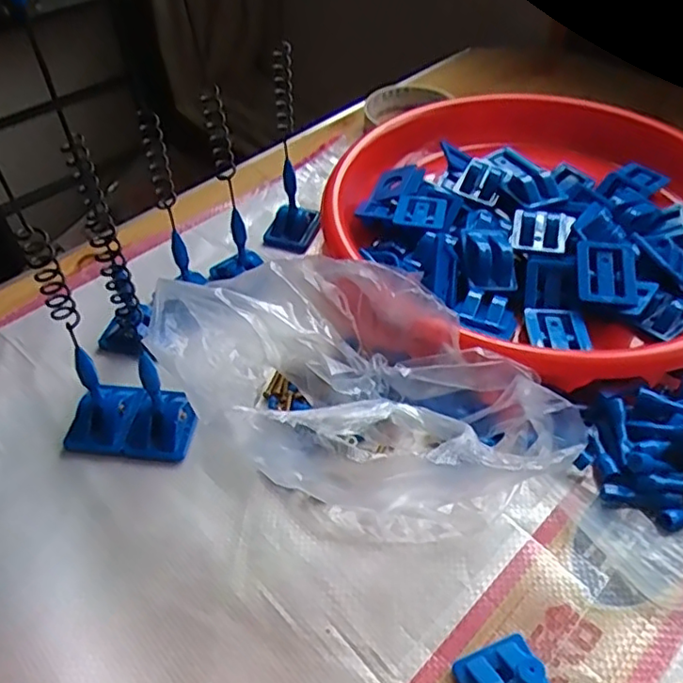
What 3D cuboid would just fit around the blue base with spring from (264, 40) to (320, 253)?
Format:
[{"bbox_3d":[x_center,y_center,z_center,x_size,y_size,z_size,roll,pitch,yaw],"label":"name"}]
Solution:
[{"bbox_3d":[-0.036,-0.126,0.416,0.029,0.130,0.035,26,53,24],"label":"blue base with spring"}]

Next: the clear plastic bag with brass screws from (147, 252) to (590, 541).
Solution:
[{"bbox_3d":[0.001,0.022,0.328,0.134,0.074,0.199,-31,53,-25],"label":"clear plastic bag with brass screws"}]

